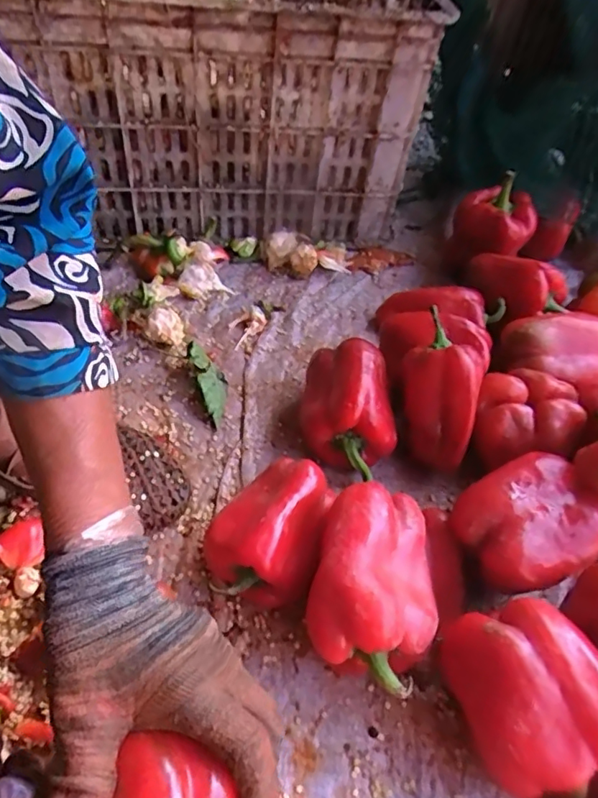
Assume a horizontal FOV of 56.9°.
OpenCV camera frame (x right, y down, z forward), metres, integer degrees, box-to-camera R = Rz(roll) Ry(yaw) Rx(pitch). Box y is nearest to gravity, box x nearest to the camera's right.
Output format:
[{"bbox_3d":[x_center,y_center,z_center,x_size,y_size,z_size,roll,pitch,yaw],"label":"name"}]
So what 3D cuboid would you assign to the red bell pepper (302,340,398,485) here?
[{"bbox_3d":[0.044,0.008,0.512,0.081,0.085,0.118,5,50,-2],"label":"red bell pepper"}]

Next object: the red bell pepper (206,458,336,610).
[{"bbox_3d":[-0.022,0.102,0.437,0.084,0.067,0.110,15,50,6],"label":"red bell pepper"}]

